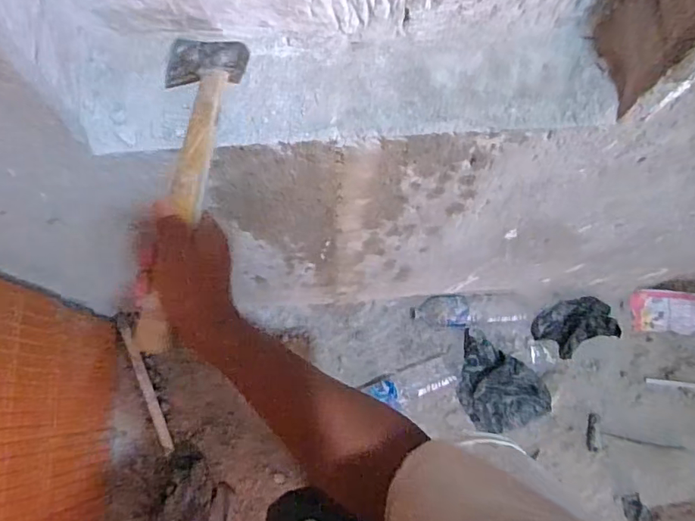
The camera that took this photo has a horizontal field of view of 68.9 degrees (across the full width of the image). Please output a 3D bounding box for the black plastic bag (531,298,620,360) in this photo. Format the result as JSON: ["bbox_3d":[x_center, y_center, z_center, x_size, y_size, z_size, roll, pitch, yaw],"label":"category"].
[{"bbox_3d":[0.632,0.180,1.408,0.215,0.058,0.145,-18,77,-6],"label":"black plastic bag"}]

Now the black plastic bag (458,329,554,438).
[{"bbox_3d":[0.394,0.310,1.348,0.211,0.065,0.272,-23,77,-7],"label":"black plastic bag"}]

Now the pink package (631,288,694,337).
[{"bbox_3d":[0.943,0.155,1.454,0.264,0.059,0.133,6,75,0],"label":"pink package"}]

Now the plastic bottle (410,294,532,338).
[{"bbox_3d":[0.347,0.140,1.375,0.336,0.085,0.102,4,75,-1],"label":"plastic bottle"}]

